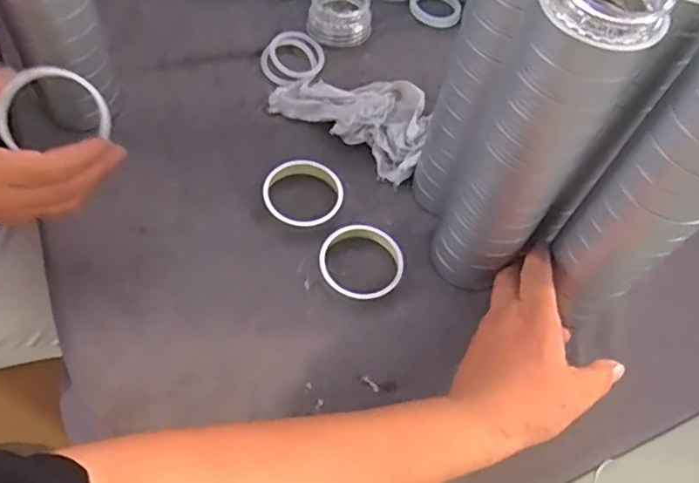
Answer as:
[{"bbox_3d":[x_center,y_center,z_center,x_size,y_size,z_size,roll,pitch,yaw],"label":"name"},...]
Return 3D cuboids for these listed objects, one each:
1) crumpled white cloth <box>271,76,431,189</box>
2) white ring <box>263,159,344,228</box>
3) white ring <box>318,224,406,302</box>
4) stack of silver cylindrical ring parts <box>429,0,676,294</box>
[{"bbox_3d":[0.006,-0.127,0.565,0.148,0.031,0.094,29,61,10],"label":"crumpled white cloth"},{"bbox_3d":[-0.039,-0.041,0.524,0.065,0.017,0.060,3,59,-5],"label":"white ring"},{"bbox_3d":[0.011,0.017,0.499,0.066,0.020,0.069,3,59,-5],"label":"white ring"},{"bbox_3d":[0.110,-0.057,0.389,0.065,0.255,0.080,31,67,12],"label":"stack of silver cylindrical ring parts"}]

